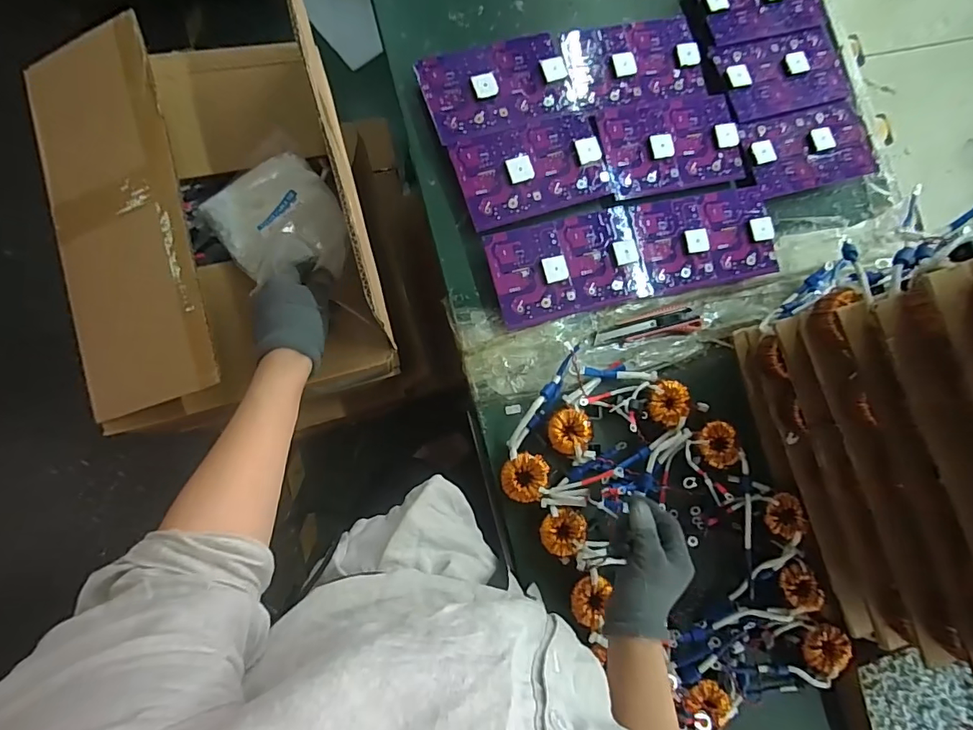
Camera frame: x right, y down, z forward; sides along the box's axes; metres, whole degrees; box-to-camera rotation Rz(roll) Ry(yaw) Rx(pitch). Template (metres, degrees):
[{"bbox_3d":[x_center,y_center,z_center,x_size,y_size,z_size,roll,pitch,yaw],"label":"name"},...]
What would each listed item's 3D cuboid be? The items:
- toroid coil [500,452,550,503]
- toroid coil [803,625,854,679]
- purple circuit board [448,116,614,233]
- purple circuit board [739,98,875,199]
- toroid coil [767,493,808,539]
[{"bbox_3d":[0.046,0.137,0.592,0.053,0.019,0.058,1,84,-6],"label":"toroid coil"},{"bbox_3d":[0.425,0.356,0.602,0.058,0.017,0.056,1,83,-7],"label":"toroid coil"},{"bbox_3d":[0.061,-0.257,0.635,0.193,0.011,0.119,-19,88,-8],"label":"purple circuit board"},{"bbox_3d":[0.472,-0.315,0.695,0.204,0.022,0.117,-15,86,-8],"label":"purple circuit board"},{"bbox_3d":[0.385,0.193,0.621,0.043,0.017,0.054,-11,86,-7],"label":"toroid coil"}]

